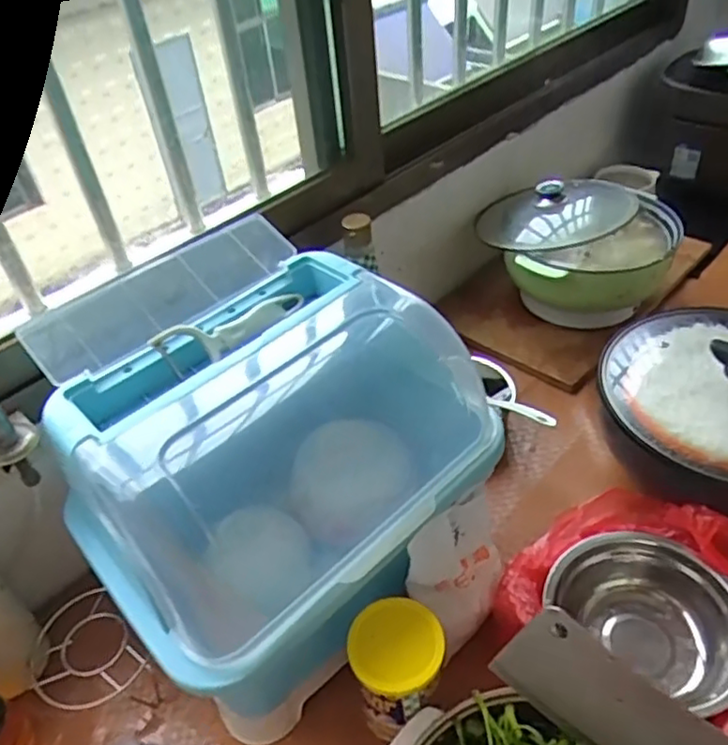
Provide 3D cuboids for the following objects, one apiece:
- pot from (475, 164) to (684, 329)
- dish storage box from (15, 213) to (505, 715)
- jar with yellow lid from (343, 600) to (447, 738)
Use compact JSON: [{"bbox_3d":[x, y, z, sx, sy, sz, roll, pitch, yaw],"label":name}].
[{"bbox_3d":[0.307,-0.175,0.945,0.246,0.151,0.233,-4,42,4],"label":"pot"},{"bbox_3d":[-0.092,0.076,0.604,0.314,0.266,0.338,30,54,34],"label":"dish storage box"},{"bbox_3d":[0.030,0.251,0.549,0.072,0.117,0.070,-4,42,4],"label":"jar with yellow lid"}]

